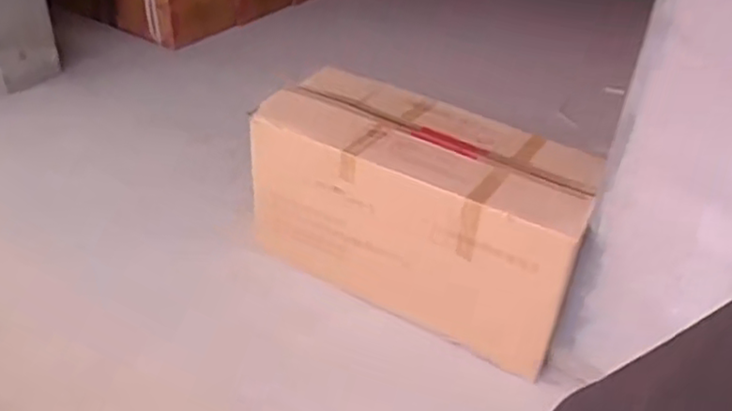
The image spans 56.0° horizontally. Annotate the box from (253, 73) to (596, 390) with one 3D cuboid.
[{"bbox_3d":[0.145,-0.006,1.893,0.892,0.493,0.341,21,39,21],"label":"box"}]

